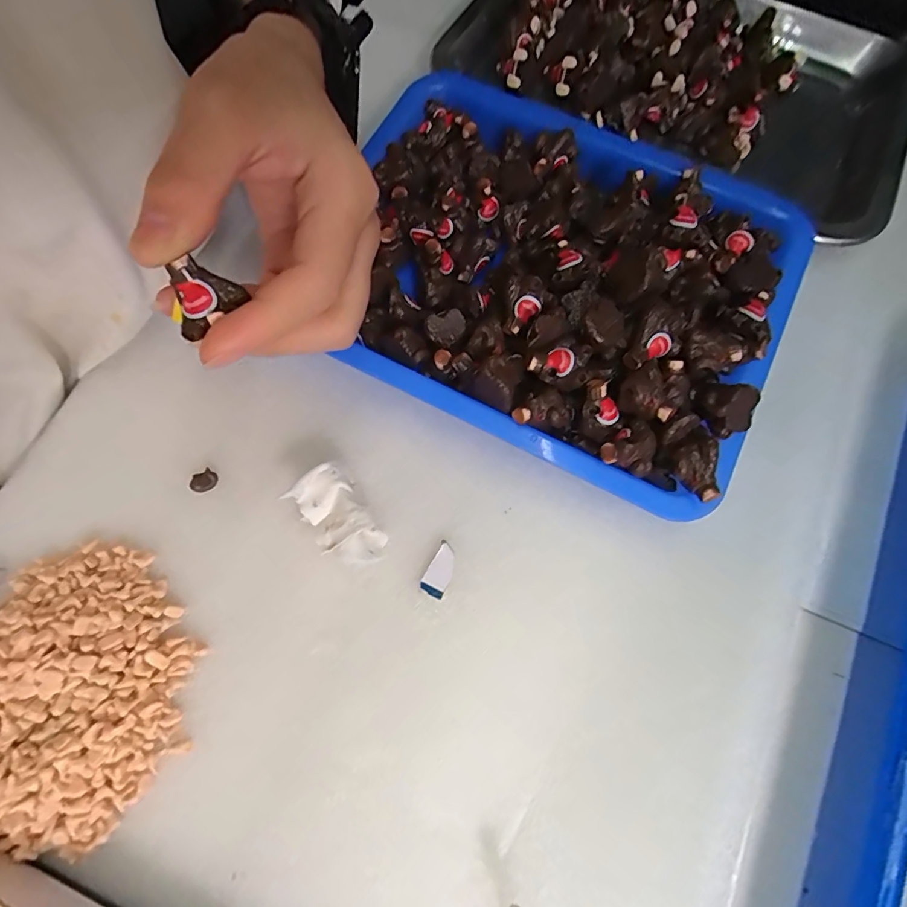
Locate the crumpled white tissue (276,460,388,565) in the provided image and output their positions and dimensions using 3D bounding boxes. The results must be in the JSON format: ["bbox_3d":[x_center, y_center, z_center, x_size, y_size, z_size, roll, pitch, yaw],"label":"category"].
[{"bbox_3d":[-0.048,0.028,0.205,0.025,0.020,0.043,-34,75,-10],"label":"crumpled white tissue"}]

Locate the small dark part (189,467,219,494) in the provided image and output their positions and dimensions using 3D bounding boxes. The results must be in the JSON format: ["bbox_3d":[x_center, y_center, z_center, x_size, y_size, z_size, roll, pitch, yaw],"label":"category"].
[{"bbox_3d":[-0.111,0.013,0.215,0.012,0.004,0.009,-28,74,-8],"label":"small dark part"}]

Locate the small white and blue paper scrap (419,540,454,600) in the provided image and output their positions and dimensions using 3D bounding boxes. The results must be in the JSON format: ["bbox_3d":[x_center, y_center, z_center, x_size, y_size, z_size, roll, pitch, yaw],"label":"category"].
[{"bbox_3d":[-0.005,0.050,0.207,0.011,0.004,0.022,27,74,9],"label":"small white and blue paper scrap"}]

